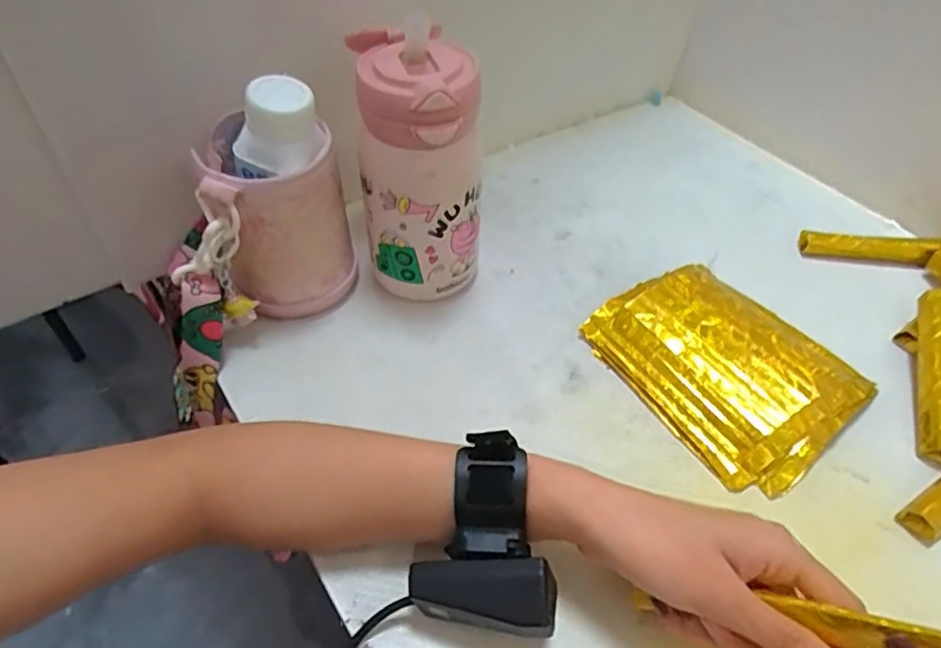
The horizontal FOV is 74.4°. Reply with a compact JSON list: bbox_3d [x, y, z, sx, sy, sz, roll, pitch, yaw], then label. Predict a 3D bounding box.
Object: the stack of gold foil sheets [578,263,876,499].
[{"bbox_3d":[0.177,0.026,0.431,0.123,0.028,0.162,-27,54,-23],"label":"stack of gold foil sheets"}]

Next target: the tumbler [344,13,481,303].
[{"bbox_3d":[-0.038,-0.102,0.435,0.079,0.181,0.084,-8,49,-8],"label":"tumbler"}]

